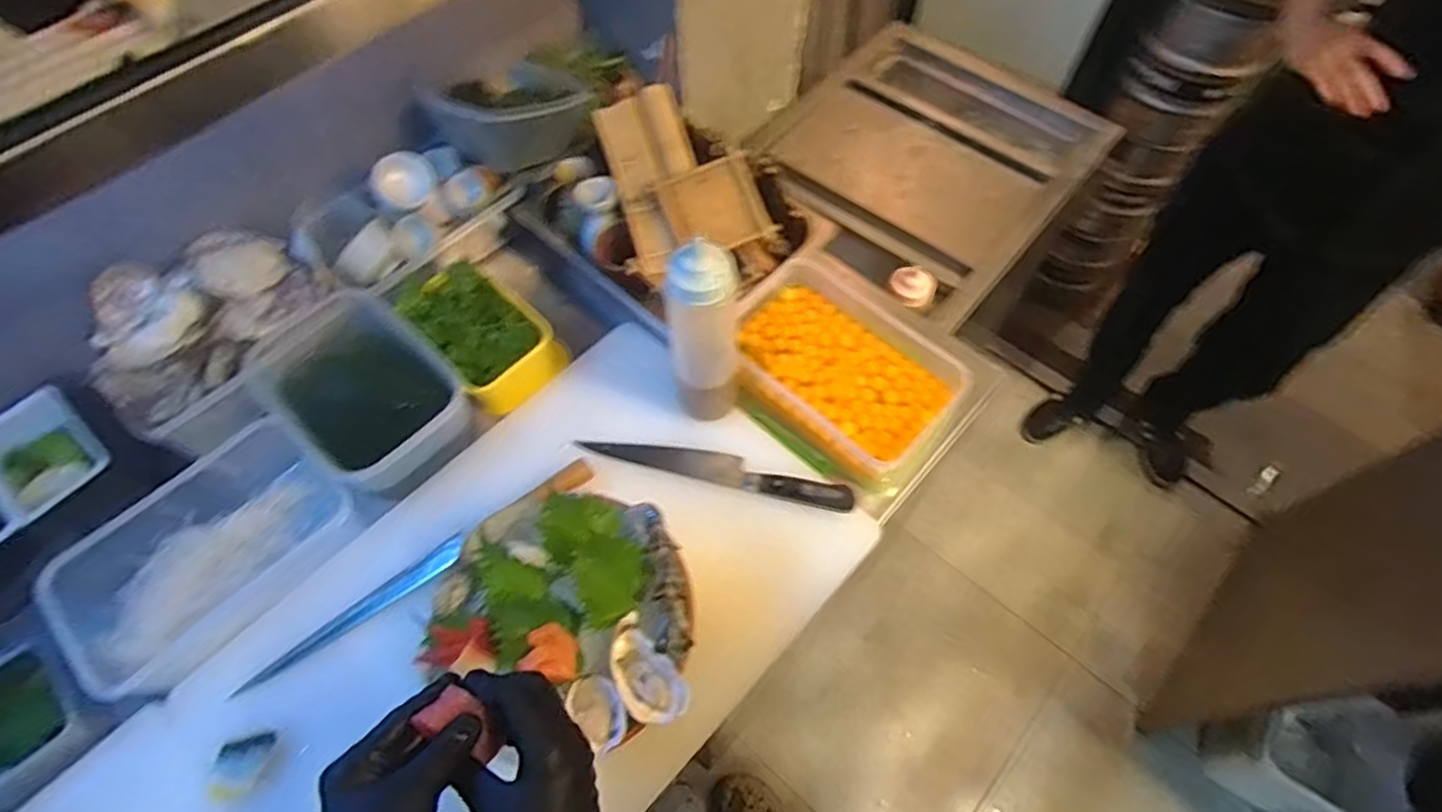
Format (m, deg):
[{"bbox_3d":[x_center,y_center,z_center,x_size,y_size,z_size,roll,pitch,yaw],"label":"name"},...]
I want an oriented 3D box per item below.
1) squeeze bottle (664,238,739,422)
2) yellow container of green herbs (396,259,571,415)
[{"bbox_3d":[-0.014,-0.062,0.685,0.064,0.233,0.058,-2,61,-1],"label":"squeeze bottle"},{"bbox_3d":[-0.285,-0.093,0.839,0.126,0.070,0.181,-38,67,-19],"label":"yellow container of green herbs"}]

